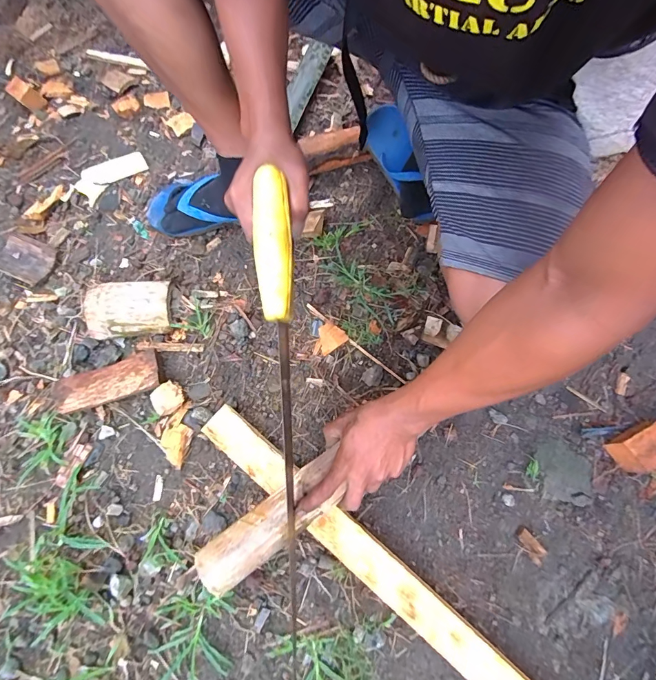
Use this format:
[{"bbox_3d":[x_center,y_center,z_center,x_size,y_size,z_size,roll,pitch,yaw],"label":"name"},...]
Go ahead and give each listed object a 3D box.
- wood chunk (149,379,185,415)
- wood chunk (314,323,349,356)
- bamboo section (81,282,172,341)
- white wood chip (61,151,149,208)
[{"bbox_3d":[-0.237,0.086,0.578,0.044,0.020,0.040,-32,72,-10],"label":"wood chunk"},{"bbox_3d":[-0.002,-0.001,0.612,0.054,0.008,0.042,-39,74,-12],"label":"wood chunk"},{"bbox_3d":[-0.310,-0.049,0.606,0.127,0.050,0.080,-7,73,-4],"label":"bamboo section"},{"bbox_3d":[-0.413,-0.300,0.718,0.157,0.007,0.072,-33,72,-11],"label":"white wood chip"}]

